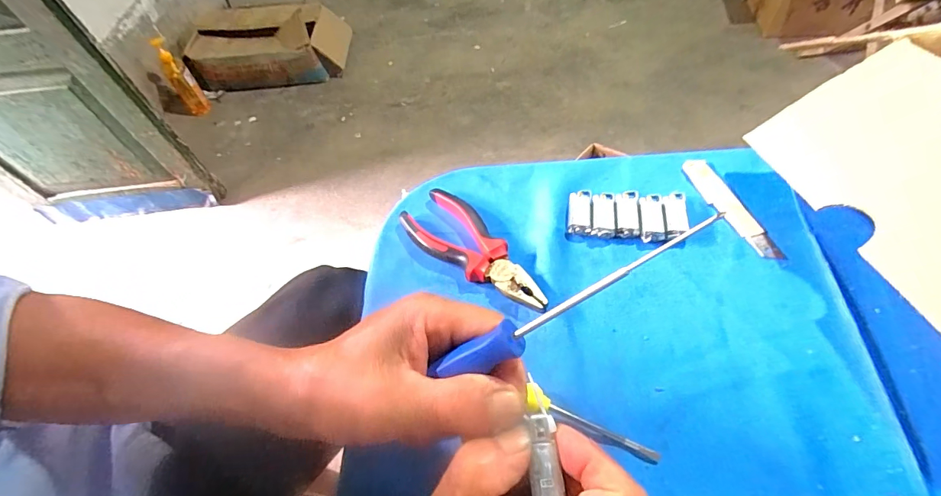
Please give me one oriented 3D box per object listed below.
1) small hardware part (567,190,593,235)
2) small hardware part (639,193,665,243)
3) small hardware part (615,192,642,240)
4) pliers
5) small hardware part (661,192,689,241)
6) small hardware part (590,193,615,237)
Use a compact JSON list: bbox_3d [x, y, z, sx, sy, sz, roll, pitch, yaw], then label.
[{"bbox_3d":[0.099,-0.033,0.386,0.021,0.012,0.048,3,52,9],"label":"small hardware part"},{"bbox_3d":[0.159,-0.027,0.378,0.019,0.016,0.049,6,57,10],"label":"small hardware part"},{"bbox_3d":[0.140,-0.030,0.381,0.020,0.016,0.050,5,57,9],"label":"small hardware part"},{"bbox_3d":[0.002,0.003,0.367,0.055,0.016,0.153,-38,61,-18],"label":"pliers"},{"bbox_3d":[0.179,-0.026,0.375,0.020,0.015,0.052,6,57,10],"label":"small hardware part"},{"bbox_3d":[0.119,-0.030,0.384,0.020,0.015,0.049,6,57,10],"label":"small hardware part"}]

